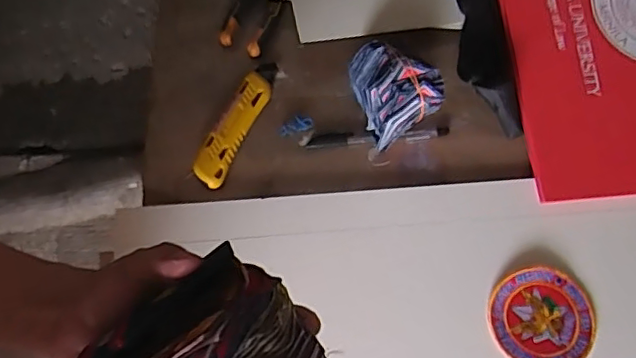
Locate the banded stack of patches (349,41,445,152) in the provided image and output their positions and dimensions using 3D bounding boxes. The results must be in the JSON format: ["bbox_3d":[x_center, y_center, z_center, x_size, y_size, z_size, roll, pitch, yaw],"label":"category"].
[{"bbox_3d":[0.074,-0.086,0.564,0.076,0.071,0.097,-20,72,-6],"label":"banded stack of patches"}]

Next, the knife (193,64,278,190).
[{"bbox_3d":[-0.084,-0.061,0.594,0.033,0.015,0.147,23,75,8],"label":"knife"}]

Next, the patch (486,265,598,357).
[{"bbox_3d":[0.201,0.126,0.524,0.091,0.010,0.089,-16,73,-1],"label":"patch"}]

